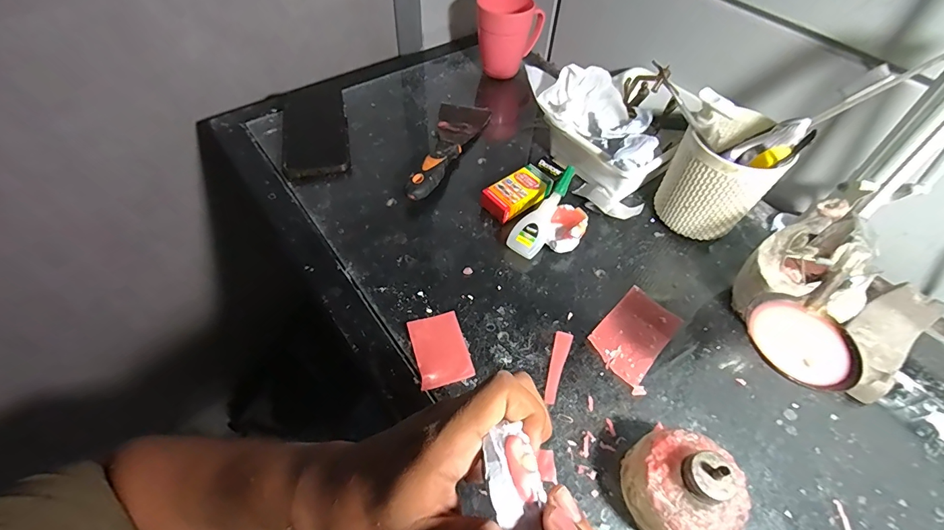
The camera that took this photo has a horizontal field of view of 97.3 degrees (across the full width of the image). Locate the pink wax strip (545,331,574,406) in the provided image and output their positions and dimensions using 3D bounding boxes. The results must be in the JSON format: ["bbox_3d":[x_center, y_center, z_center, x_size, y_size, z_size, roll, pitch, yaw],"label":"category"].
[{"bbox_3d":[0.076,0.090,0.369,0.015,0.004,0.068,19,57,11],"label":"pink wax strip"}]

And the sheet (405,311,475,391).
[{"bbox_3d":[-0.029,0.076,0.374,0.046,0.005,0.067,-13,57,-11],"label":"sheet"}]

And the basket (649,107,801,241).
[{"bbox_3d":[0.260,-0.094,0.439,0.094,0.123,0.092,37,61,21],"label":"basket"}]

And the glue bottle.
[{"bbox_3d":[0.078,-0.056,0.437,0.034,0.016,0.104,33,84,19],"label":"glue bottle"}]

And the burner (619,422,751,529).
[{"bbox_3d":[0.146,0.153,0.285,0.071,0.073,0.068,1,55,-2],"label":"burner"}]

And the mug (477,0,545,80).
[{"bbox_3d":[0.056,-0.339,0.615,0.095,0.105,0.071,6,55,2],"label":"mug"}]

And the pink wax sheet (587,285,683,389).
[{"bbox_3d":[0.153,0.065,0.393,0.056,0.004,0.088,39,63,23],"label":"pink wax sheet"}]

